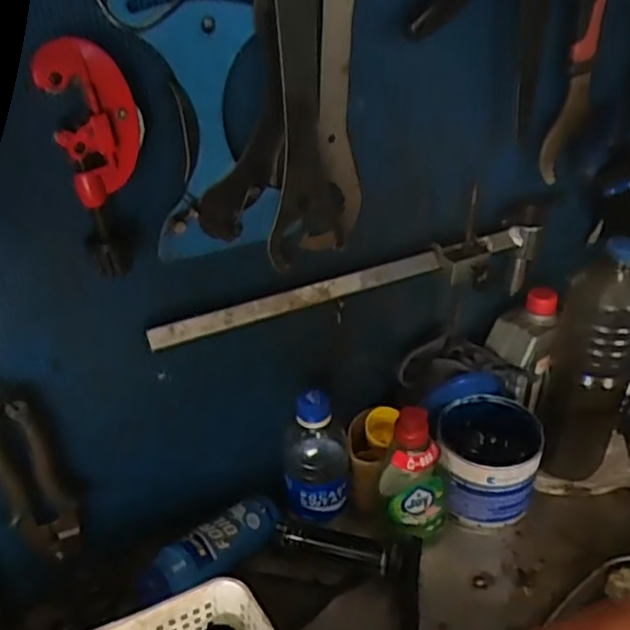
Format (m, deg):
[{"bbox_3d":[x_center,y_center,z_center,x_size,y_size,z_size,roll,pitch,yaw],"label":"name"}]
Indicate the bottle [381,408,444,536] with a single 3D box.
[{"bbox_3d":[0.095,0.149,0.605,0.064,0.147,0.036,-5,29,-6],"label":"bottle"}]

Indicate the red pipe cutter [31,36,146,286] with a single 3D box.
[{"bbox_3d":[-0.139,-0.099,0.429,0.056,0.151,0.023,-16,34,-17],"label":"red pipe cutter"}]

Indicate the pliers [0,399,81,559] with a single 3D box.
[{"bbox_3d":[-0.226,0.131,0.524,0.049,0.176,0.016,-23,36,-26],"label":"pliers"}]

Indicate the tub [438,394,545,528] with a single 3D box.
[{"bbox_3d":[0.176,0.153,0.660,0.102,0.097,0.099,0,32,8],"label":"tub"}]

